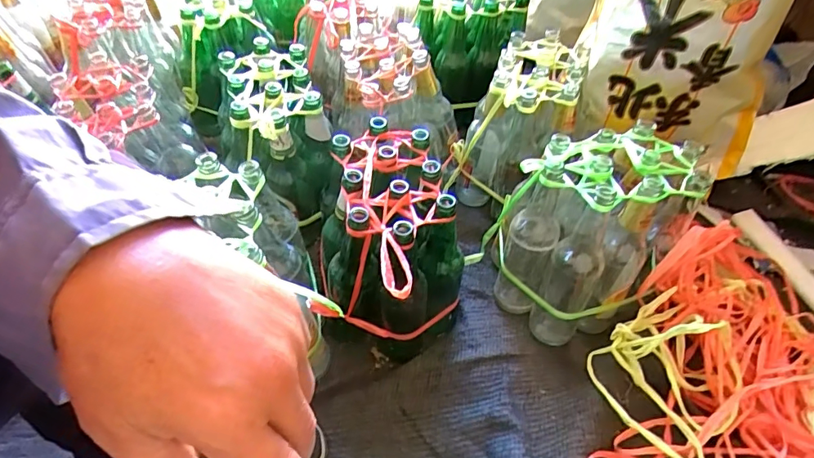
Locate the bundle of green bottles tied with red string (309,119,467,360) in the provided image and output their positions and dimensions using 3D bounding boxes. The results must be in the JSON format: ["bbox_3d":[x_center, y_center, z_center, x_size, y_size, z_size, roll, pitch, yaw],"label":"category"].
[{"bbox_3d":[-0.023,0.040,0.694,0.189,0.256,0.278,-1,49,-3],"label":"bundle of green bottles tied with red string"}]

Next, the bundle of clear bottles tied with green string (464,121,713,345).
[{"bbox_3d":[0.260,-0.006,0.715,0.243,0.236,0.203,-26,54,-23],"label":"bundle of clear bottles tied with green string"}]

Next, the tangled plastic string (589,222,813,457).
[{"bbox_3d":[0.422,0.248,0.588,0.394,0.146,0.711,35,56,25],"label":"tangled plastic string"}]

